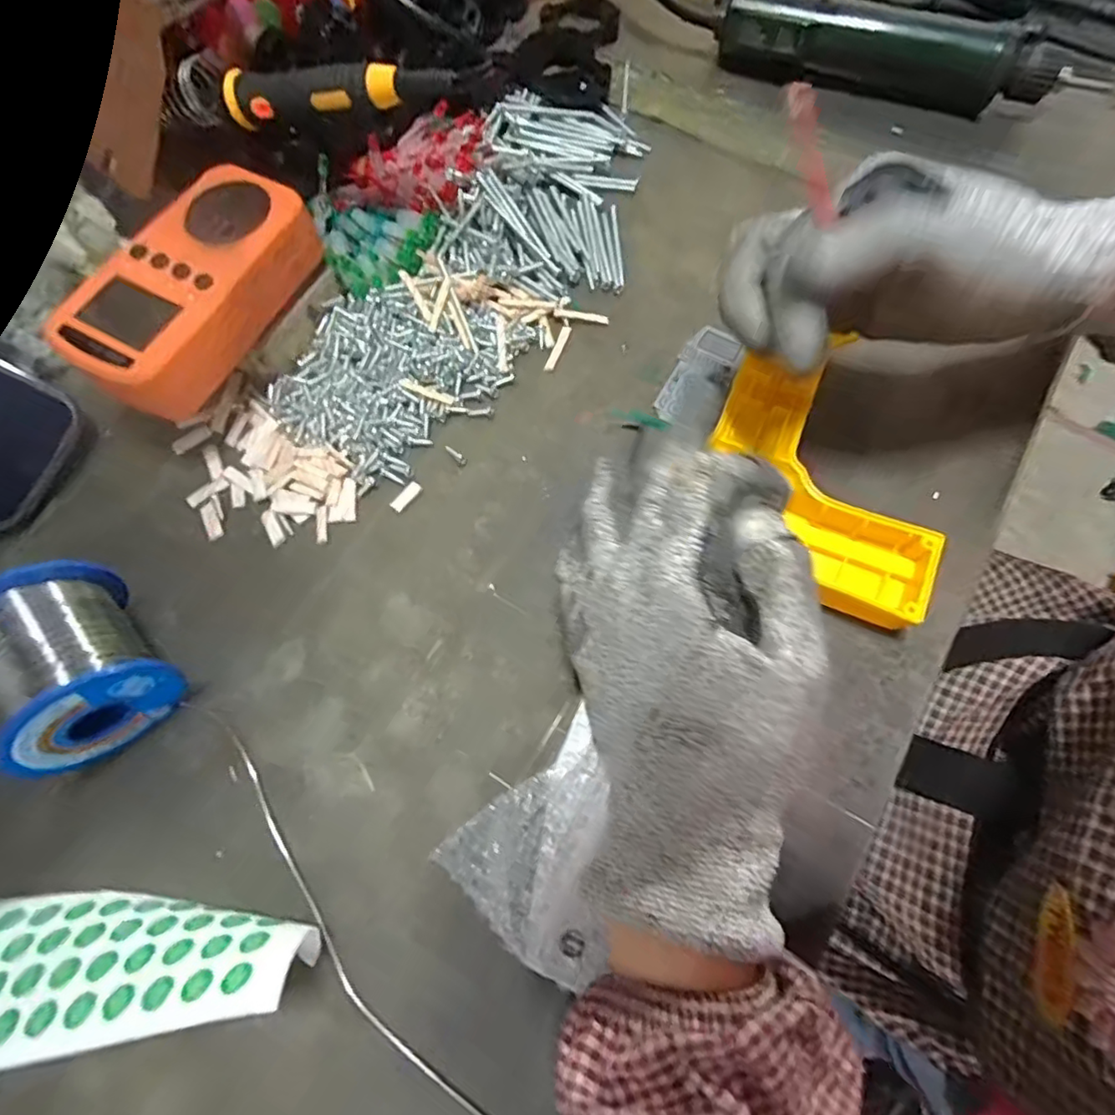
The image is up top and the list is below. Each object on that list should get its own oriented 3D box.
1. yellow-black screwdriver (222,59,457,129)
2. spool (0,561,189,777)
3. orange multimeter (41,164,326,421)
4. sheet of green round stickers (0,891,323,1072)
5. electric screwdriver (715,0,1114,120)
[{"bbox_3d":[-0.113,-0.232,0.287,0.128,0.021,0.019,11,70,19],"label":"yellow-black screwdriver"},{"bbox_3d":[-0.201,0.044,0.243,0.056,0.056,0.070,-38,73,-11],"label":"spool"},{"bbox_3d":[-0.177,-0.131,0.283,0.065,0.033,0.126,21,72,9],"label":"orange multimeter"},{"bbox_3d":[-0.196,0.150,0.205,0.208,0.014,0.058,-11,31,0],"label":"sheet of green round stickers"},{"bbox_3d":[0.224,-0.333,0.382,0.237,0.037,0.038,21,72,9],"label":"electric screwdriver"}]

